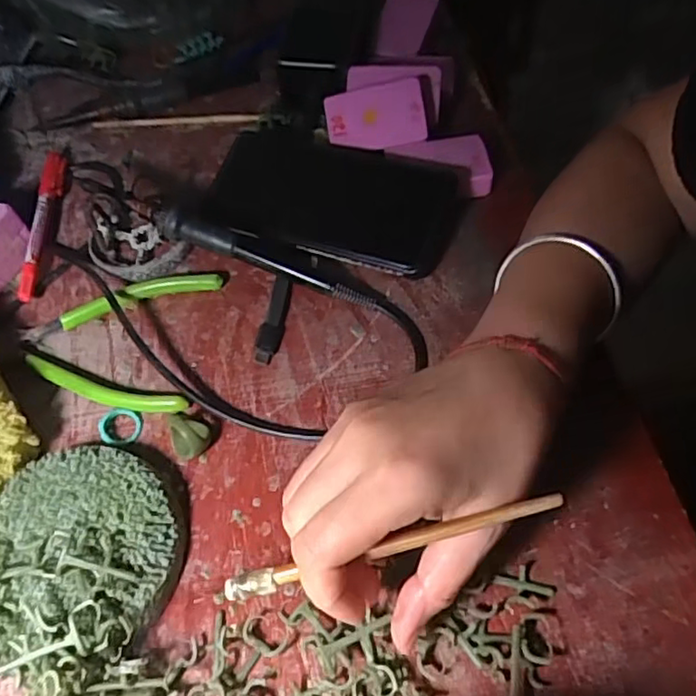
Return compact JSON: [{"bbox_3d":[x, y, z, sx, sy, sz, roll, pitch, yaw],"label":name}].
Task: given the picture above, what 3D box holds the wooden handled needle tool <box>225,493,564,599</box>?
[{"bbox_3d":[0.015,0.080,0.241,0.142,0.005,0.009,-18,56,11],"label":"wooden handled needle tool"}]

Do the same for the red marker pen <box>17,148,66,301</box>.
[{"bbox_3d":[-0.215,-0.088,0.426,0.013,0.018,0.136,-6,57,0],"label":"red marker pen"}]

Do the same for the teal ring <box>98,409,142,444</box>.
[{"bbox_3d":[-0.129,0.043,0.339,0.023,0.006,0.020,5,57,8],"label":"teal ring"}]

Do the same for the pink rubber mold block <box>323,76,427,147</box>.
[{"bbox_3d":[0.019,-0.166,0.431,0.069,0.009,0.050,-7,82,5],"label":"pink rubber mold block"}]

